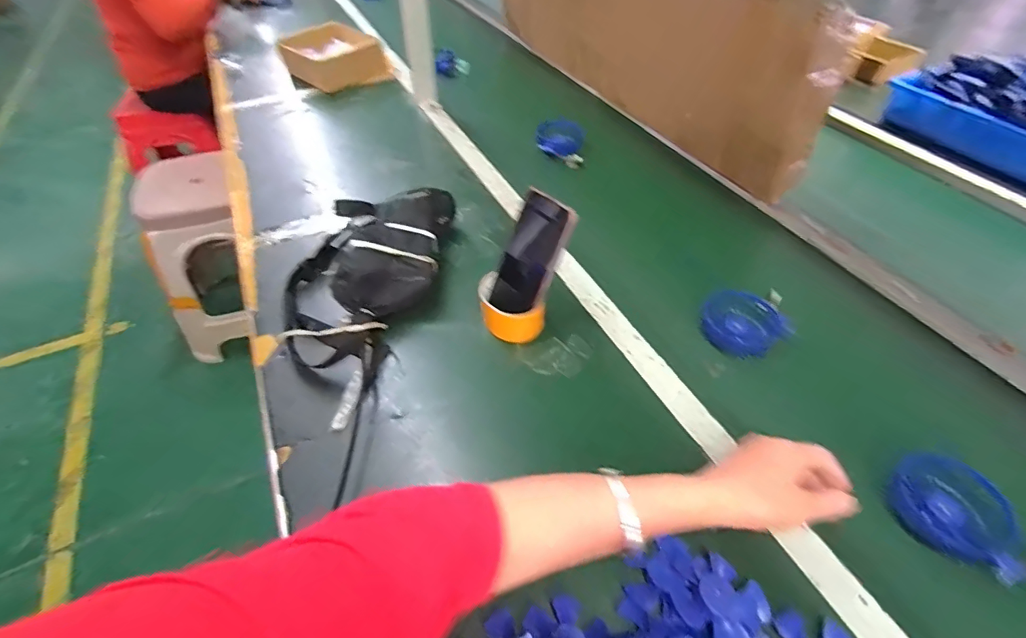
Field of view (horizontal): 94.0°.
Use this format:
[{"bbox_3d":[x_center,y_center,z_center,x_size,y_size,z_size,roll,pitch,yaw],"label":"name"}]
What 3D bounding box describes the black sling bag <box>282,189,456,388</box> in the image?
[{"bbox_3d":[-0.203,-0.071,0.637,0.197,0.079,0.298,6,47,6],"label":"black sling bag"}]

